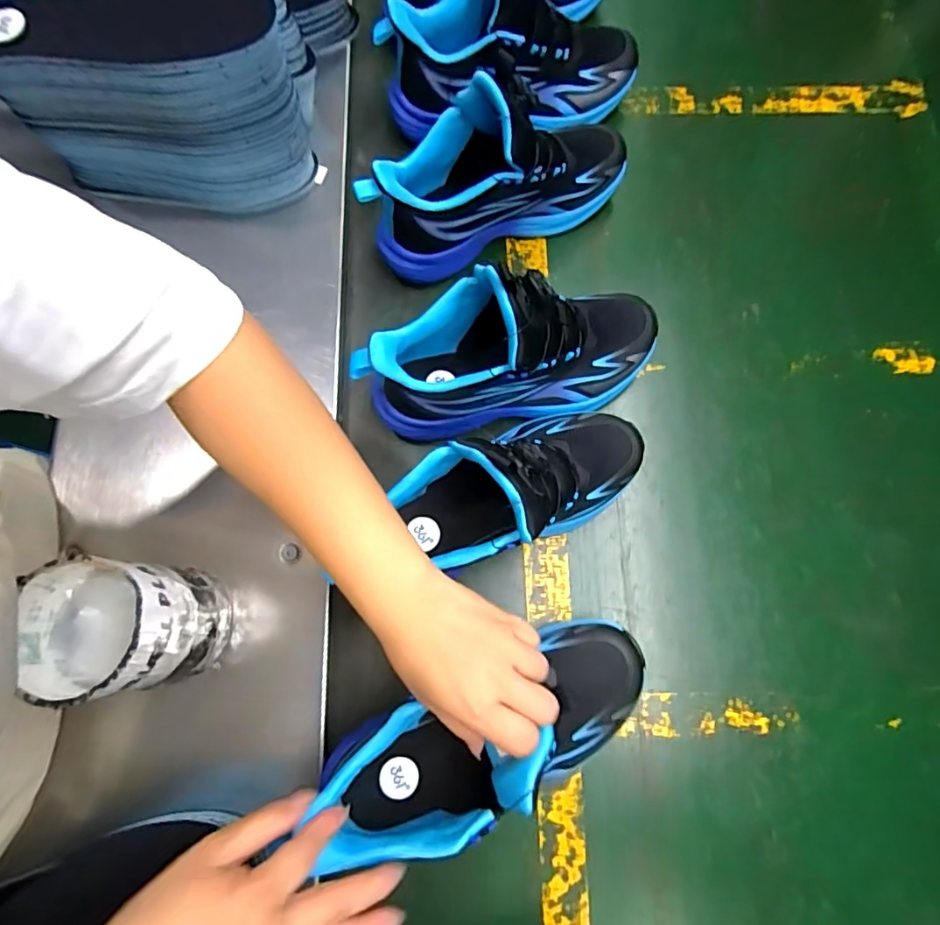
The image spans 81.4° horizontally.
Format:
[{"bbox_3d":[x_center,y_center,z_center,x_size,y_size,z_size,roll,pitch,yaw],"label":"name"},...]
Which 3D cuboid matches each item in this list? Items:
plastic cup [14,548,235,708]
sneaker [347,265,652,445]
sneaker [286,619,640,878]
[{"bbox_3d":[-0.227,0.109,0.366,0.082,0.113,0.074,-4,76,-1],"label":"plastic cup"},{"bbox_3d":[0.036,-0.088,0.434,0.246,0.145,0.089,-12,76,-2],"label":"sneaker"},{"bbox_3d":[0.021,0.176,0.356,0.221,0.098,0.085,-25,77,-9],"label":"sneaker"}]

